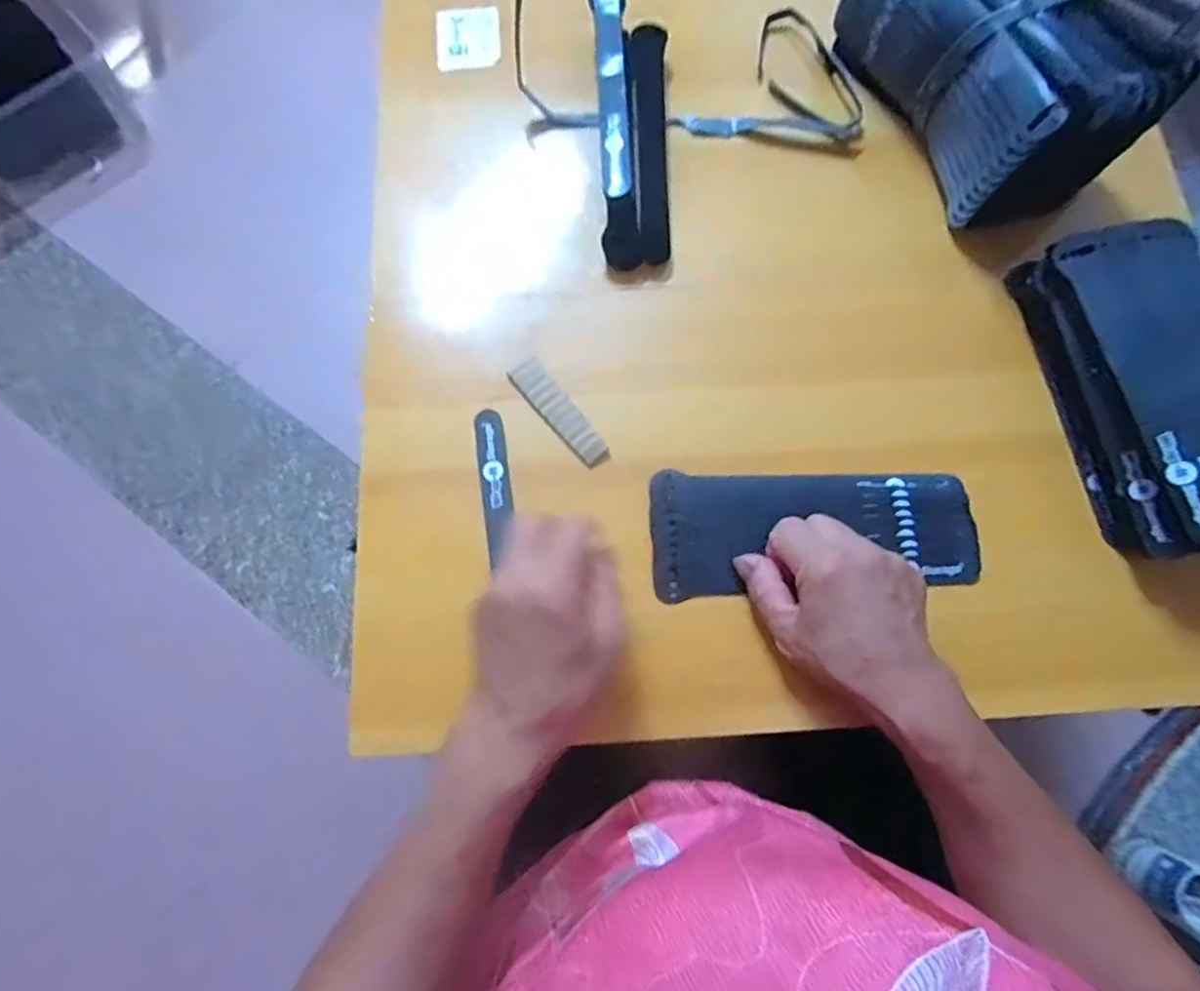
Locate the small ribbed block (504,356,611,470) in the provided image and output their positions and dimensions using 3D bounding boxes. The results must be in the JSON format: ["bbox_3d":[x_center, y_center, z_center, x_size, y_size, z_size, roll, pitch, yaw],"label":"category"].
[{"bbox_3d":[-0.027,-0.056,0.428,0.022,0.006,0.087,-38,78,-10],"label":"small ribbed block"}]

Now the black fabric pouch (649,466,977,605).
[{"bbox_3d":[0.132,0.020,0.402,0.198,0.011,0.076,-3,74,-1],"label":"black fabric pouch"}]

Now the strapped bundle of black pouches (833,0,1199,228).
[{"bbox_3d":[0.279,-0.305,0.447,0.121,0.089,0.226,-21,75,-6],"label":"strapped bundle of black pouches"}]

